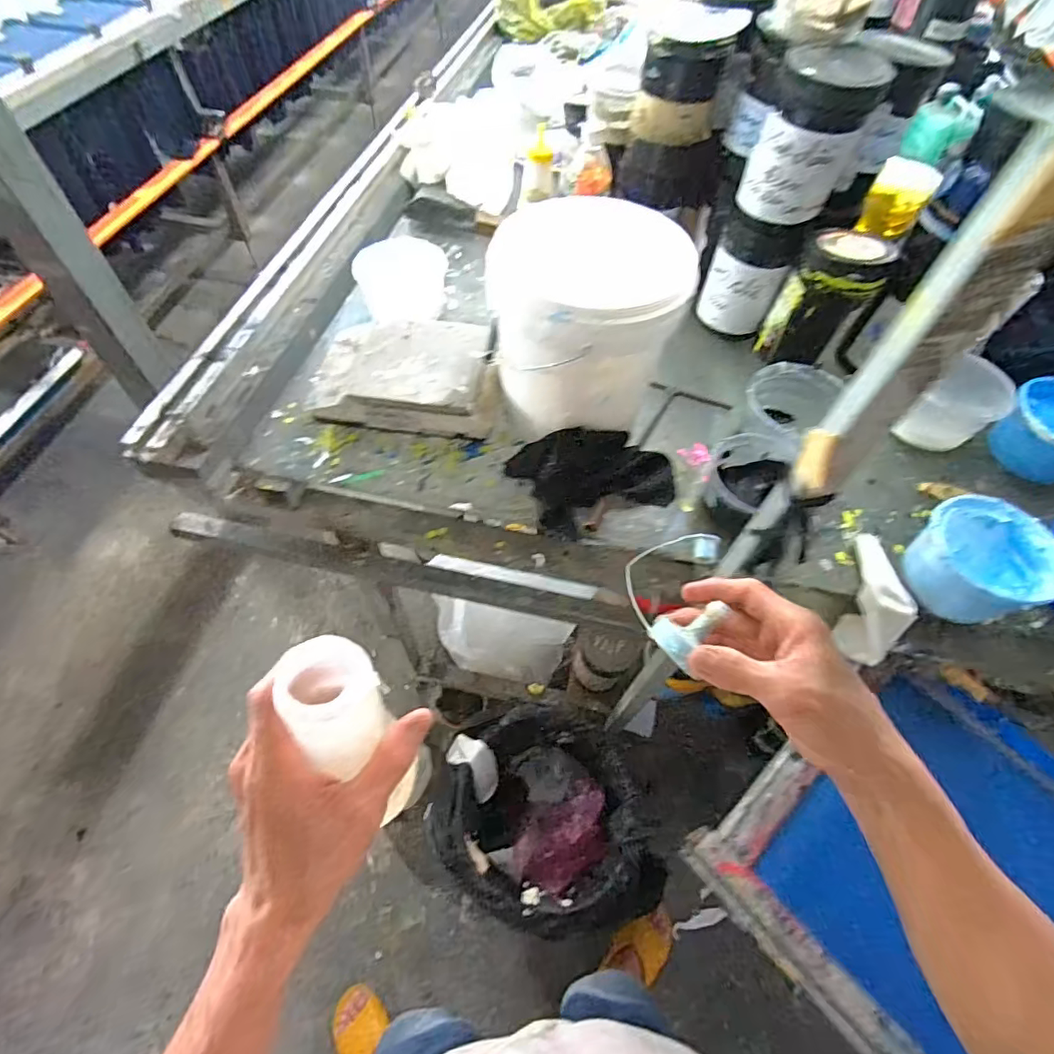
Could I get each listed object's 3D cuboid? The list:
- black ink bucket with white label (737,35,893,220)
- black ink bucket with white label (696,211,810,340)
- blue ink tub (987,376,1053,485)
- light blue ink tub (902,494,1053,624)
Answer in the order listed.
[{"bbox_3d":[0.342,-0.470,0.651,0.115,0.153,0.118,1,57,-2],"label":"black ink bucket with white label"},{"bbox_3d":[0.327,-0.382,0.798,0.109,0.155,0.115,19,58,9],"label":"black ink bucket with white label"},{"bbox_3d":[0.682,-0.126,0.699,0.127,0.075,0.117,1,57,-2],"label":"blue ink tub"},{"bbox_3d":[0.486,0.045,0.599,0.119,0.112,0.122,1,57,-2],"label":"light blue ink tub"}]

